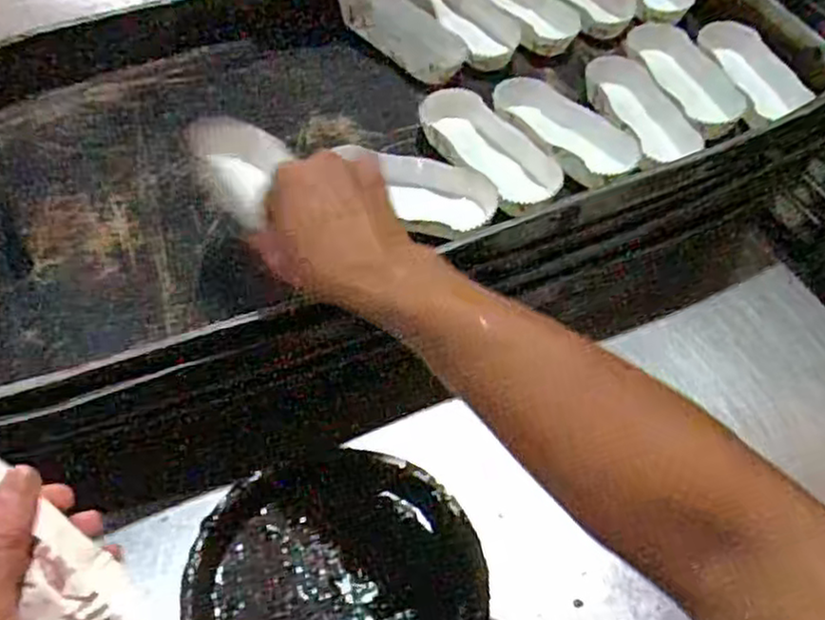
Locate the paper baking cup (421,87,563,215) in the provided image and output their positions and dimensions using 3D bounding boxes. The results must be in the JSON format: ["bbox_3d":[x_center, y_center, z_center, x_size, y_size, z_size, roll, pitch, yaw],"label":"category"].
[{"bbox_3d":[0.070,-0.144,0.646,0.067,0.026,0.148,-26,59,-22],"label":"paper baking cup"}]

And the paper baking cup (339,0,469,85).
[{"bbox_3d":[-0.007,-0.285,0.737,0.075,0.031,0.149,-36,63,-27],"label":"paper baking cup"}]

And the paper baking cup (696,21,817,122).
[{"bbox_3d":[0.343,-0.249,0.751,0.036,0.040,0.149,-15,55,-16],"label":"paper baking cup"}]

